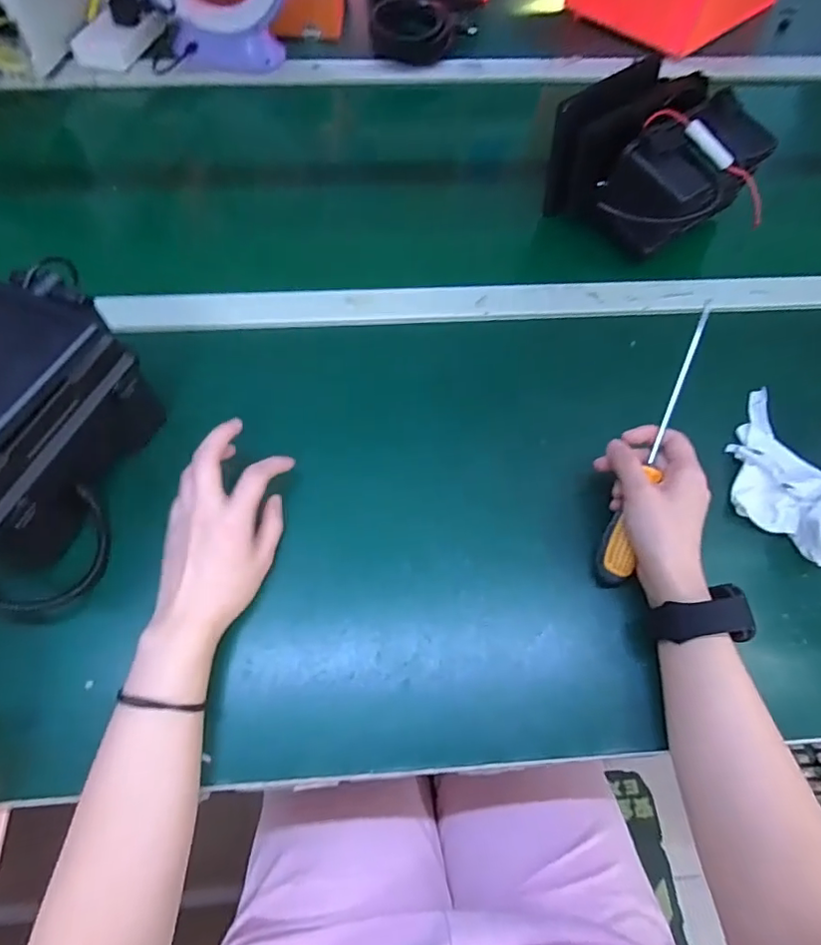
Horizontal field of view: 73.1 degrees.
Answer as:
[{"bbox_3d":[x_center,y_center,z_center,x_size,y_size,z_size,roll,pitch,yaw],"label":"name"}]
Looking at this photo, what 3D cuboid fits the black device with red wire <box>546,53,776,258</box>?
[{"bbox_3d":[0.261,-0.335,0.612,0.171,0.126,0.171,-34,68,-18],"label":"black device with red wire"}]

